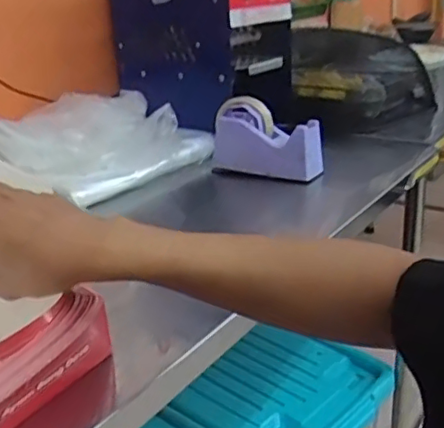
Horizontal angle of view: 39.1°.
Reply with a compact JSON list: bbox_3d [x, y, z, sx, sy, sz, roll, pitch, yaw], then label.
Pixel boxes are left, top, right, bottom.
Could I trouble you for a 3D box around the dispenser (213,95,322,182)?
[{"bbox_3d":[0.058,-0.108,0.907,0.172,0.096,0.055,6,23,24],"label":"dispenser"}]

